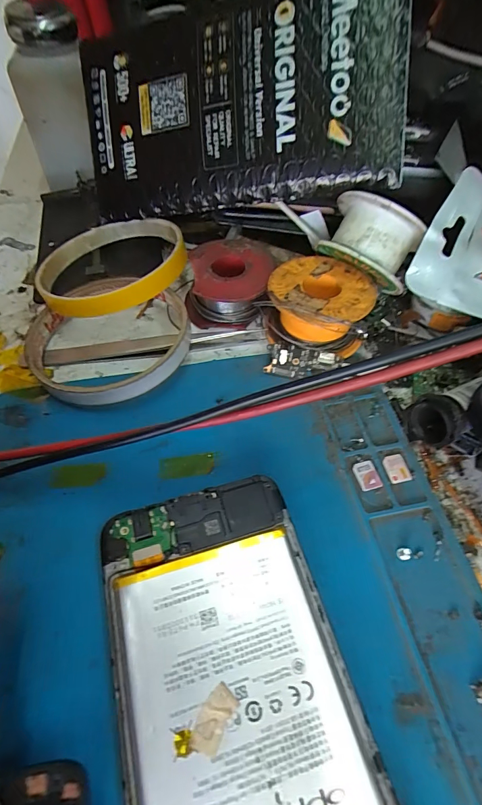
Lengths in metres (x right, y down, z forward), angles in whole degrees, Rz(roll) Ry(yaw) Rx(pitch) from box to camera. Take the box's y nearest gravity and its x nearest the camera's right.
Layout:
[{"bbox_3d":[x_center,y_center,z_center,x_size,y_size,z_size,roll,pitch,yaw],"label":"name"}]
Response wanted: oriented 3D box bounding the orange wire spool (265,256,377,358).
[{"bbox_3d":[0.039,-0.048,0.201,0.053,0.026,0.054,0,56,0],"label":"orange wire spool"}]

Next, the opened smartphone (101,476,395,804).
[{"bbox_3d":[0.002,0.101,0.112,0.068,0.008,0.154,-14,57,-10],"label":"opened smartphone"}]

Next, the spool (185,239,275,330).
[{"bbox_3d":[-0.006,-0.067,0.216,0.045,0.025,0.053,3,56,2],"label":"spool"}]

